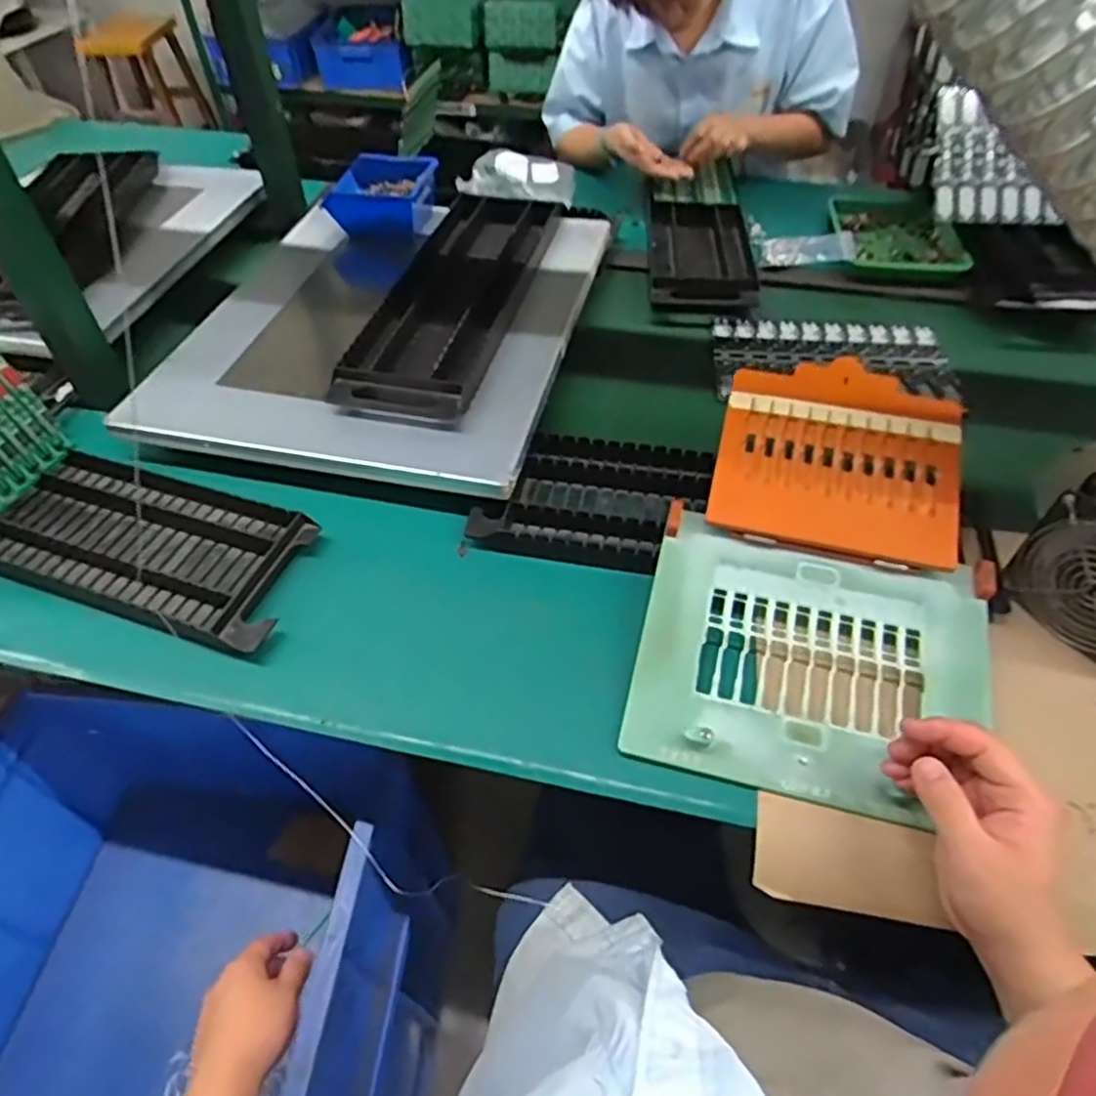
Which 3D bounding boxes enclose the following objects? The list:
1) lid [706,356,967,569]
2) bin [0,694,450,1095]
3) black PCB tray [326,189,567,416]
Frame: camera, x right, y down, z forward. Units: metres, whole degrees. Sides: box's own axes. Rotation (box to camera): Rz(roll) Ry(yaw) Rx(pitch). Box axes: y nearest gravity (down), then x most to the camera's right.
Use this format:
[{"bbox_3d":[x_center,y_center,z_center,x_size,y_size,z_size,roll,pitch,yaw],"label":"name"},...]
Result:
[{"bbox_3d":[0.254,-0.081,0.622,0.196,0.023,0.178,11,72,12],"label":"lid"},{"bbox_3d":[-0.380,0.455,0.658,0.408,0.277,0.493,5,50,5],"label":"bin"},{"bbox_3d":[-0.108,-0.307,0.837,0.154,0.032,0.450,9,51,8],"label":"black PCB tray"}]

